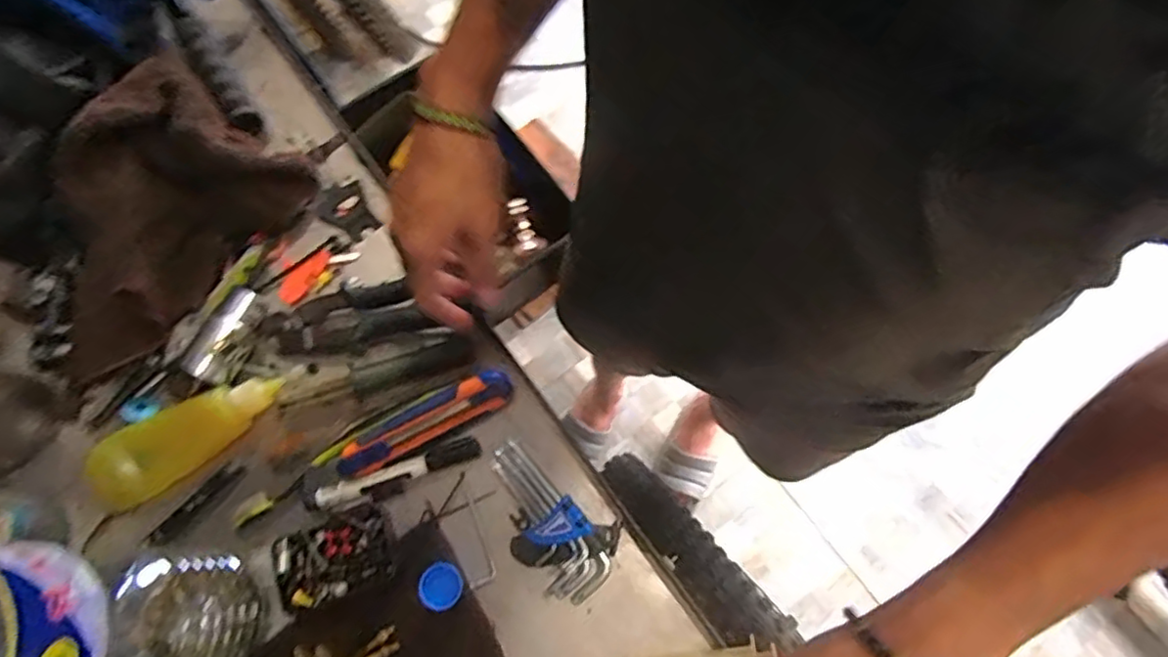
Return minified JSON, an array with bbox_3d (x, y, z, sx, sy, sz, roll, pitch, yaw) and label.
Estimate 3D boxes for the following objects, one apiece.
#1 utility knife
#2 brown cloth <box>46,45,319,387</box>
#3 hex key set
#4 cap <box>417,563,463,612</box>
[{"bbox_3d":[-0.128,0.076,0.514,0.144,0.019,0.031,-28,74,-9],"label":"utility knife"},{"bbox_3d":[-0.385,-0.108,0.545,0.194,0.051,0.246,43,66,-13],"label":"brown cloth"},{"bbox_3d":[-0.033,0.152,0.494,0.122,0.020,0.070,34,75,11],"label":"hex key set"},{"bbox_3d":[-0.109,0.196,0.482,0.031,0.009,0.032,0,72,0],"label":"cap"}]

